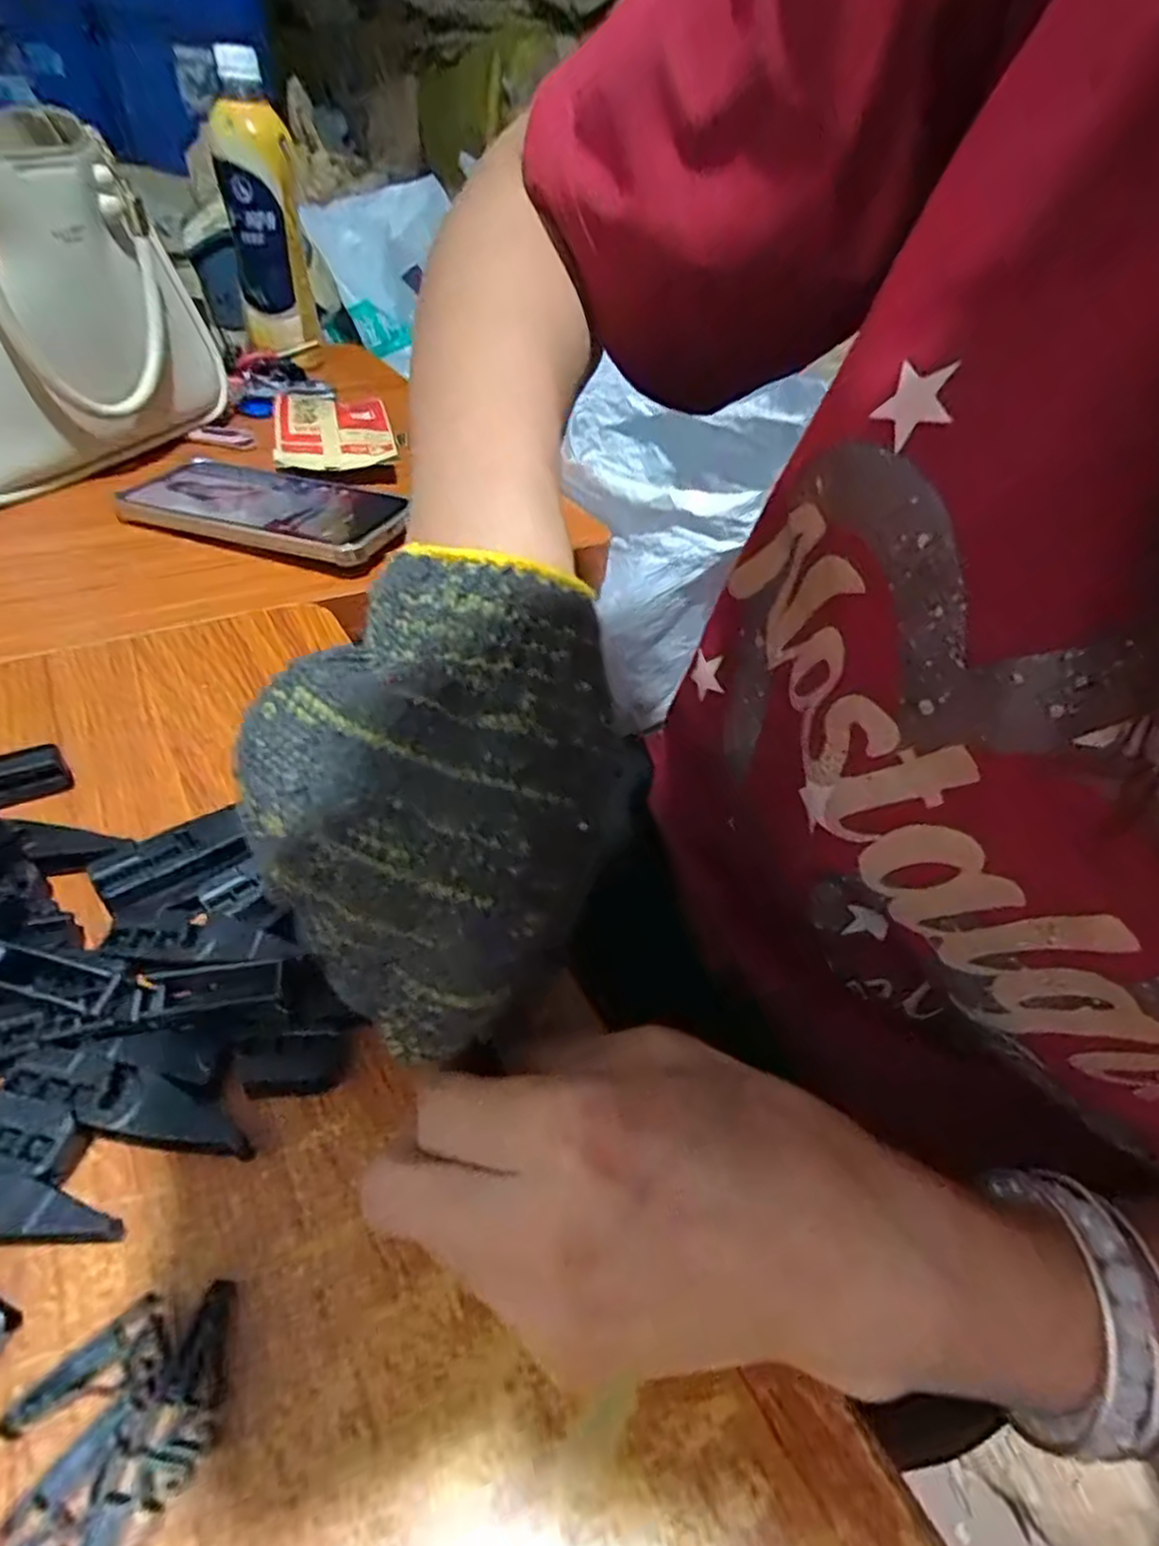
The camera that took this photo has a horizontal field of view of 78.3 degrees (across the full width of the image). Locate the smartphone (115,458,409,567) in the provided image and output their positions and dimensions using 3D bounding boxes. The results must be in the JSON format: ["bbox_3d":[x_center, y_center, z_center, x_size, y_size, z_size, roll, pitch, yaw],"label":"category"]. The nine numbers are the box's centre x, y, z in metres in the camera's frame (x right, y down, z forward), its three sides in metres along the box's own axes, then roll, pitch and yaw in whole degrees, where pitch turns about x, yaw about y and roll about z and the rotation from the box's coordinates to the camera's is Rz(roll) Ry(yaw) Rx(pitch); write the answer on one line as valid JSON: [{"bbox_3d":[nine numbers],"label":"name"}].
[{"bbox_3d":[-0.188,-0.165,0.439,0.170,0.012,0.086,16,45,13],"label":"smartphone"}]

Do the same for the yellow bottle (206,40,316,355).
[{"bbox_3d":[-0.280,-0.486,0.633,0.063,0.210,0.050,-6,45,-13],"label":"yellow bottle"}]

